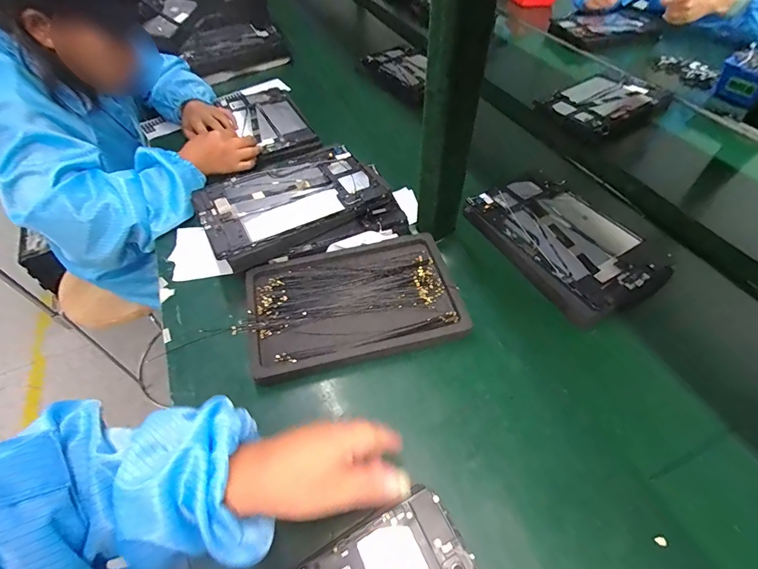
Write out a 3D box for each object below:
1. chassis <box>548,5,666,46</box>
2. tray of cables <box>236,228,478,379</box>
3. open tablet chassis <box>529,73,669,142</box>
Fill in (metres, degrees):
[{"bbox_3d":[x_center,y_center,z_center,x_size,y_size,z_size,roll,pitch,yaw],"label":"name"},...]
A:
[{"bbox_3d":[0.600,-0.680,0.997,0.265,0.036,0.155,-11,53,-6],"label":"chassis"},{"bbox_3d":[-0.031,0.018,0.457,0.251,0.023,0.161,-13,54,-7],"label":"tray of cables"},{"bbox_3d":[0.444,-0.356,0.753,0.260,0.029,0.161,-34,60,-19],"label":"open tablet chassis"}]

